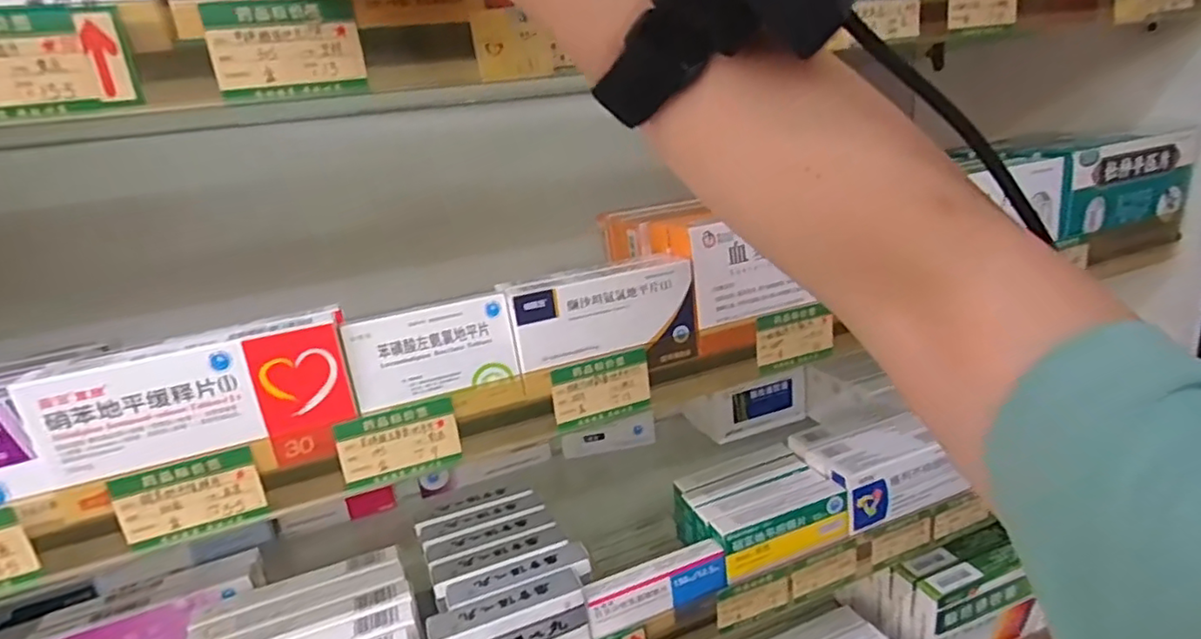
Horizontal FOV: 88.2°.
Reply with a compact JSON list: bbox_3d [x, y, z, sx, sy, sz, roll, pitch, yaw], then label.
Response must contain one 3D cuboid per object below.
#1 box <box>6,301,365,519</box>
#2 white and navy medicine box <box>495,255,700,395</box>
[{"bbox_3d":[-0.188,0.042,0.296,0.129,0.068,0.018,-13,18,-22],"label":"box"},{"bbox_3d":[0.002,-0.001,0.368,0.110,0.061,0.028,-11,18,-17],"label":"white and navy medicine box"}]

